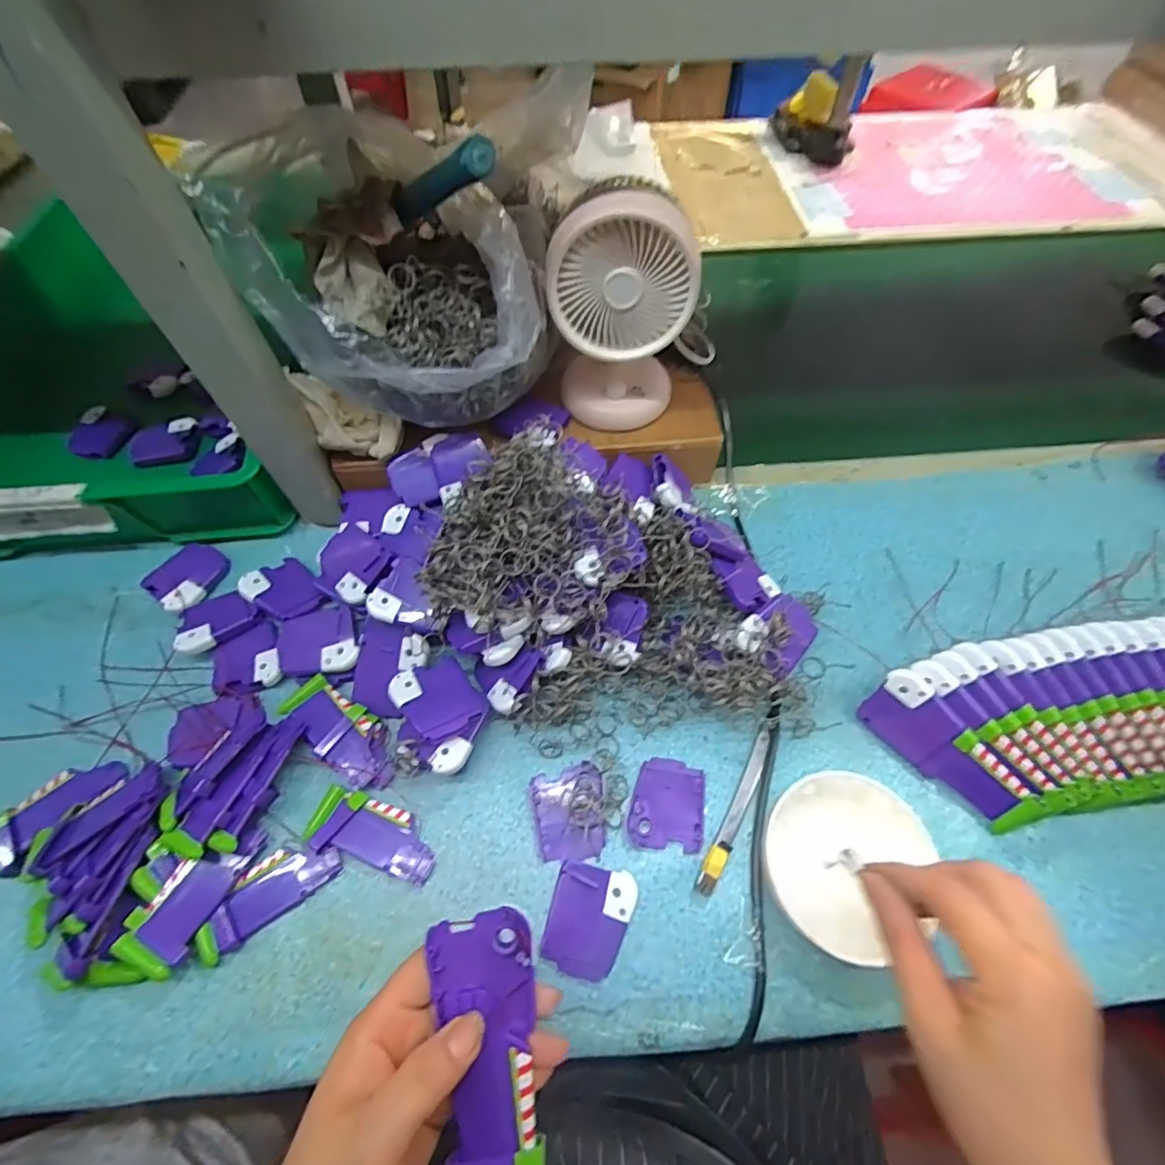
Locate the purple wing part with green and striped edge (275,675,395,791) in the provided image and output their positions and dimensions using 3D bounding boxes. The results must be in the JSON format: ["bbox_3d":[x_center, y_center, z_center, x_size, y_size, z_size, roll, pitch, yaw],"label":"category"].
[{"bbox_3d":[-0.177,0.111,0.398,0.097,0.009,0.043,39,58,8],"label":"purple wing part with green and striped edge"}]

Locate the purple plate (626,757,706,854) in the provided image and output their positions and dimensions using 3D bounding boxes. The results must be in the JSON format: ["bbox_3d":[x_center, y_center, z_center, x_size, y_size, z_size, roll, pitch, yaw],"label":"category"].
[{"bbox_3d":[0.061,0.158,0.382,0.050,0.004,0.060,9,60,6],"label":"purple plate"}]

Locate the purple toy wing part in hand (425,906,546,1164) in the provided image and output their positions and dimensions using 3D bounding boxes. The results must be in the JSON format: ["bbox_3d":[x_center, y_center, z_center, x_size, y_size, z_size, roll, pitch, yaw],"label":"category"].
[{"bbox_3d":[-0.046,0.223,0.255,0.049,0.008,0.119,-5,79,-2],"label":"purple toy wing part in hand"}]

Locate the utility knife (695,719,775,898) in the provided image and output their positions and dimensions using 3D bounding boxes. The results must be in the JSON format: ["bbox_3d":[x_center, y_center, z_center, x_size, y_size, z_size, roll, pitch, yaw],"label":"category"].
[{"bbox_3d":[0.112,0.156,0.379,0.013,0.008,0.128,26,63,16],"label":"utility knife"}]

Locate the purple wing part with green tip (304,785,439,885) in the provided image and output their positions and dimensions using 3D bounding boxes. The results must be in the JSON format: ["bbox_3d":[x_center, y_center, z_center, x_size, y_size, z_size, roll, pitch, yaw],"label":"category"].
[{"bbox_3d":[-0.144,0.174,0.372,0.088,0.013,0.040,12,60,8],"label":"purple wing part with green tip"}]

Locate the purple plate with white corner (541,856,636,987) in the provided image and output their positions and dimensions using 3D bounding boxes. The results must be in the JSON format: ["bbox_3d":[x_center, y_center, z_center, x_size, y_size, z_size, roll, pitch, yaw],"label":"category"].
[{"bbox_3d":[0.005,0.219,0.347,0.051,0.006,0.061,11,60,8],"label":"purple plate with white corner"}]

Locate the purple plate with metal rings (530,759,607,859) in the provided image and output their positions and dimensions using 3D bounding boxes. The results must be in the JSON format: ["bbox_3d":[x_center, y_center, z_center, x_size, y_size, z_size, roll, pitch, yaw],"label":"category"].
[{"bbox_3d":[-0.008,0.163,0.379,0.051,0.005,0.059,-9,59,-4],"label":"purple plate with metal rings"}]

